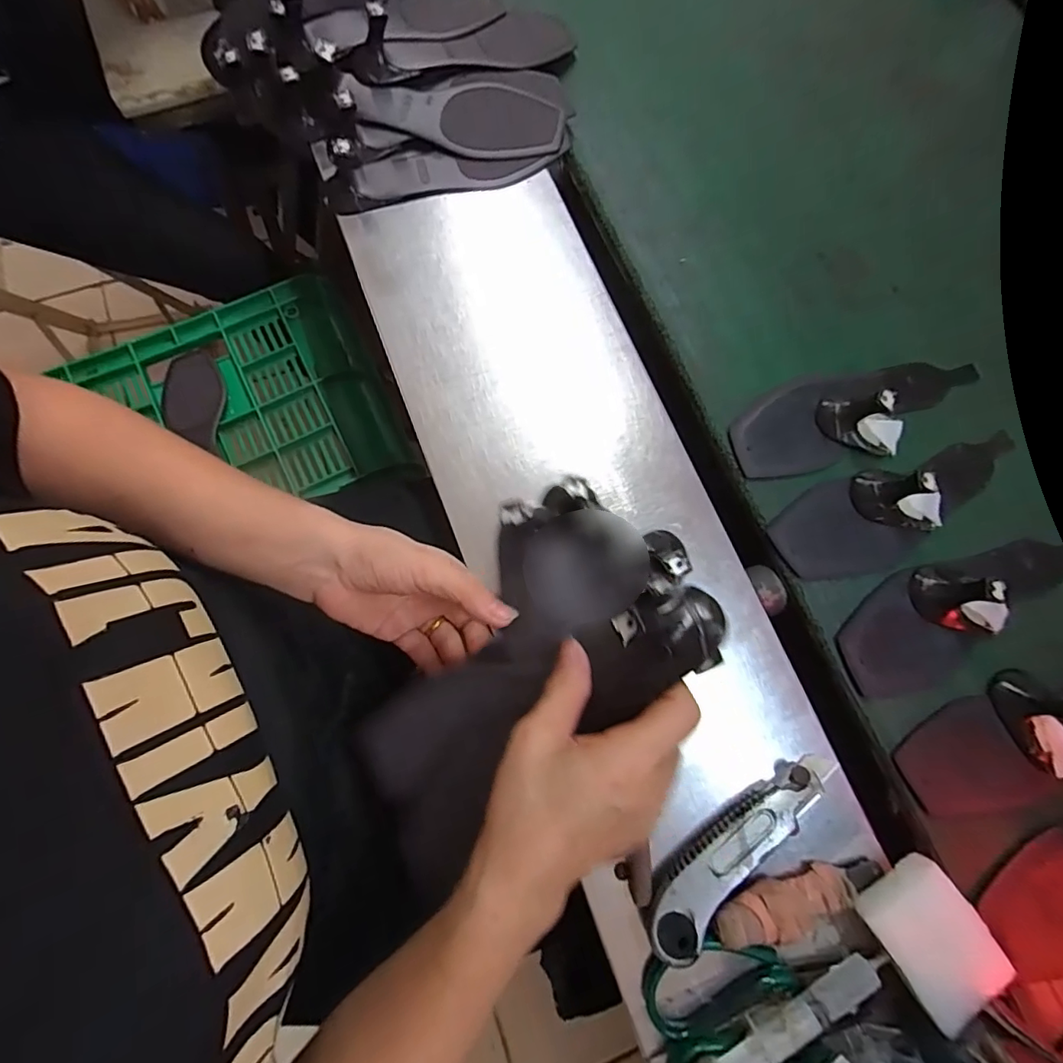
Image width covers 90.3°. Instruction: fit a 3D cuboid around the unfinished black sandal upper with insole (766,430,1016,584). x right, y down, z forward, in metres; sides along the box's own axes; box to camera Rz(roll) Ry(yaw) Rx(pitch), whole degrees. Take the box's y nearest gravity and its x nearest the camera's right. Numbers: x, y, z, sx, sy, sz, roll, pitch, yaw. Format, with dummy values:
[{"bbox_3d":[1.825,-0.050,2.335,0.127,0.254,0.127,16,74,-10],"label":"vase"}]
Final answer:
[{"bbox_3d":[0.303,-0.022,0.415,0.224,0.041,0.082,-16,77,-6],"label":"unfinished black sandal upper with insole"}]

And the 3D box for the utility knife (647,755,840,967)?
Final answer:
[{"bbox_3d":[0.133,0.200,0.341,0.158,0.030,0.035,-40,80,-11],"label":"utility knife"}]

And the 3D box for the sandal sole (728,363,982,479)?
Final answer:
[{"bbox_3d":[0.281,-0.104,0.435,0.228,0.043,0.087,-11,76,-5],"label":"sandal sole"}]

